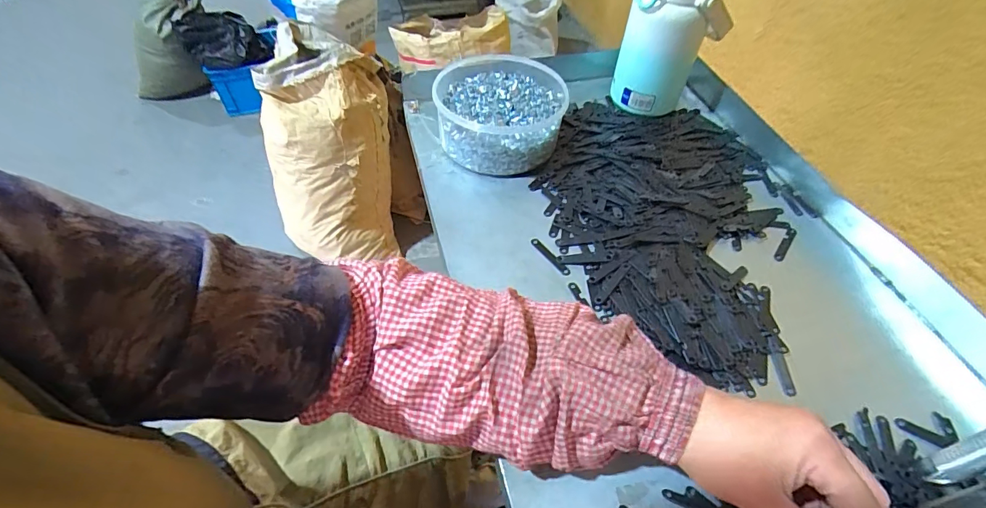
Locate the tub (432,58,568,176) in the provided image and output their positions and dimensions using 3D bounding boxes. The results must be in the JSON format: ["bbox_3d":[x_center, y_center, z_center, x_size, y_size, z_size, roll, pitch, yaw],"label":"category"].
[{"bbox_3d":[0.009,-0.167,0.530,0.150,0.060,0.156,2,50,-2],"label":"tub"}]

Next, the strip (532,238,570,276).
[{"bbox_3d":[0.056,0.003,0.434,0.008,0.004,0.050,-29,58,-24],"label":"strip"}]

